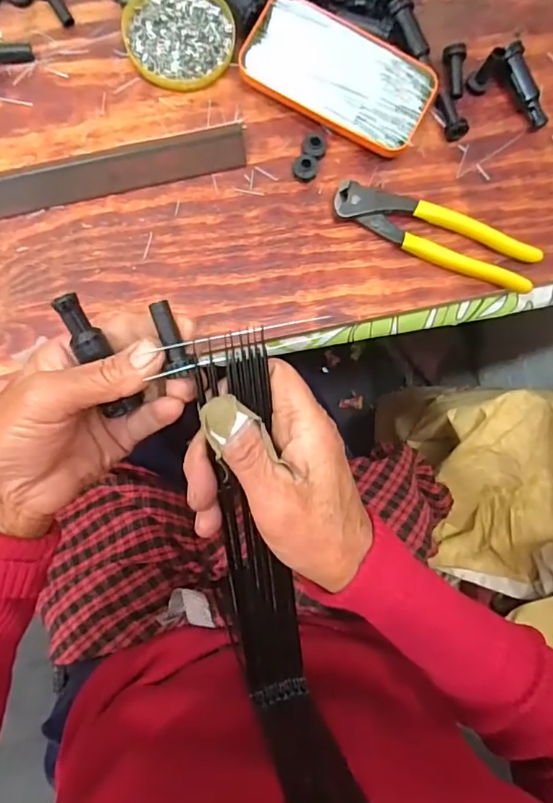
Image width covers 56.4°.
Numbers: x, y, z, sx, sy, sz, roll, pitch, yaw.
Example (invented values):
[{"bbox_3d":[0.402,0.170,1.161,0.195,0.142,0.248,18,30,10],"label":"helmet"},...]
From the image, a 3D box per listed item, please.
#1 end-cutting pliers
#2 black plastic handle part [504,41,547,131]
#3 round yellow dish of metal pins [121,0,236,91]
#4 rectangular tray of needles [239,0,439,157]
[{"bbox_3d":[0.124,-0.129,0.402,0.164,0.015,0.040,22,84,-3],"label":"end-cutting pliers"},{"bbox_3d":[0.200,-0.252,0.414,0.015,0.012,0.066,-28,100,-6],"label":"black plastic handle part"},{"bbox_3d":[-0.075,-0.287,0.400,0.081,0.011,0.088,0,85,-5],"label":"round yellow dish of metal pins"},{"bbox_3d":[0.048,-0.253,0.402,0.144,0.018,0.078,28,84,-2],"label":"rectangular tray of needles"}]

